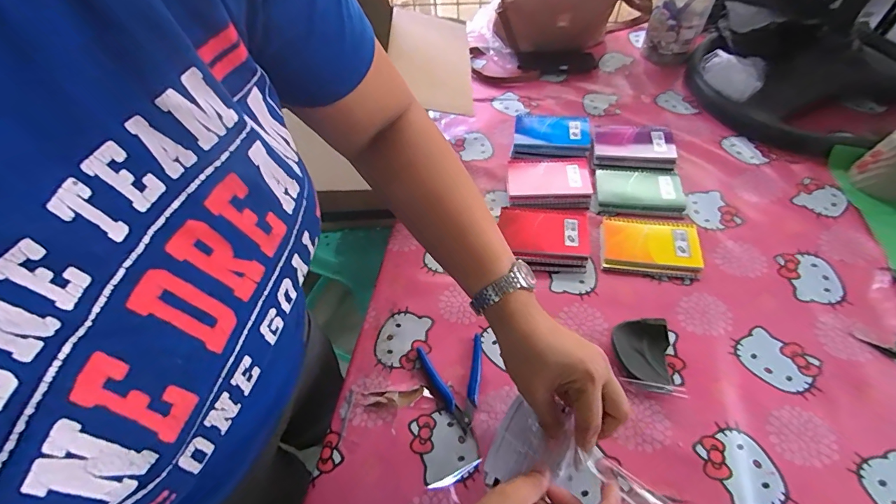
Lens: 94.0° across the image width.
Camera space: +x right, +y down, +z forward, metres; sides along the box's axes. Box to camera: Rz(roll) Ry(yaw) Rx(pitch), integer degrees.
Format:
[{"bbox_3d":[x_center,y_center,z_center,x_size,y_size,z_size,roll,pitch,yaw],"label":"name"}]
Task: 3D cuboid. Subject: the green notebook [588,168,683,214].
[{"bbox_3d":[0.310,-0.097,0.682,0.135,0.017,0.093,7,56,10],"label":"green notebook"}]

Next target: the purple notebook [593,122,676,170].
[{"bbox_3d":[0.327,-0.190,0.739,0.133,0.017,0.128,6,55,9],"label":"purple notebook"}]

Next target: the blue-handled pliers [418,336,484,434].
[{"bbox_3d":[0.009,0.163,0.521,0.081,0.009,0.112,-10,54,-2],"label":"blue-handled pliers"}]

